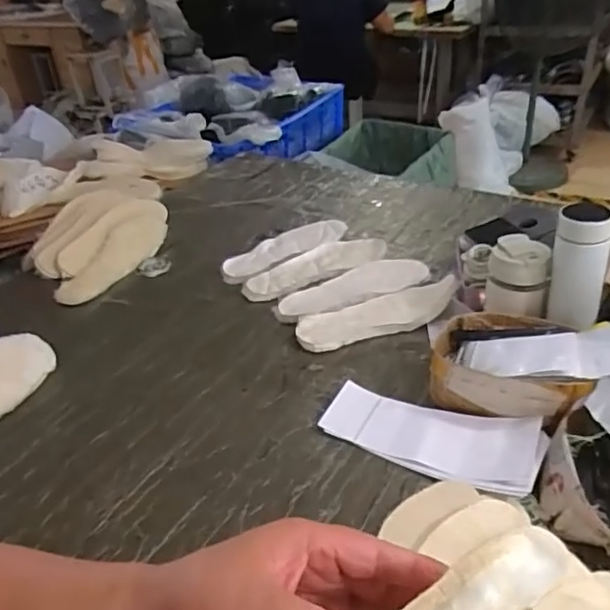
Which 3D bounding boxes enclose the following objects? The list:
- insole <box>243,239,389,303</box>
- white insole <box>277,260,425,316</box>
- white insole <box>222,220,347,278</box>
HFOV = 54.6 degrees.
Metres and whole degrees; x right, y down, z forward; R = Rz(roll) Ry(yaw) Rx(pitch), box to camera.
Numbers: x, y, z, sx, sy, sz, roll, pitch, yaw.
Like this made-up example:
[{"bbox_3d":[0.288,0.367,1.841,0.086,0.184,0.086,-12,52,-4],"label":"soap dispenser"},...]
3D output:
[{"bbox_3d":[0.023,-0.072,1.097,0.289,0.018,0.099,-18,36,-18],"label":"insole"},{"bbox_3d":[0.089,-0.034,1.028,0.279,0.007,0.092,-19,36,-19],"label":"white insole"},{"bbox_3d":[-0.031,-0.115,1.162,0.281,0.019,0.095,-27,39,-28],"label":"white insole"}]

